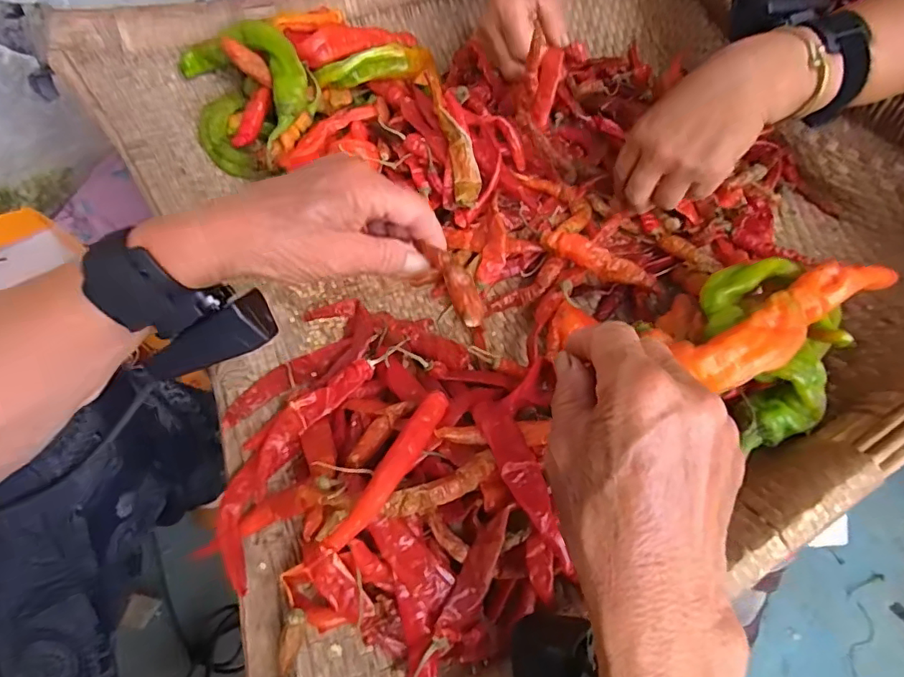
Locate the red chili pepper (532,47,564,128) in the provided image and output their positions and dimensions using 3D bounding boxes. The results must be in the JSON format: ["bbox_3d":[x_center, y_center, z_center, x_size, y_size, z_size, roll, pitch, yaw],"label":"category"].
[{"bbox_3d":[0.076,-0.201,0.432,0.016,0.056,0.006,16,31,8],"label":"red chili pepper"}]

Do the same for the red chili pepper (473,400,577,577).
[{"bbox_3d":[0.038,0.076,0.285,0.019,0.014,0.093,-23,76,-14],"label":"red chili pepper"}]

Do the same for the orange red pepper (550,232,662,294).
[{"bbox_3d":[0.116,-0.056,0.399,0.089,0.016,0.018,23,61,-5],"label":"orange red pepper"}]

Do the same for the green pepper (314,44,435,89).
[{"bbox_3d":[-0.068,-0.251,0.489,0.112,0.034,0.018,-19,62,-12],"label":"green pepper"}]

